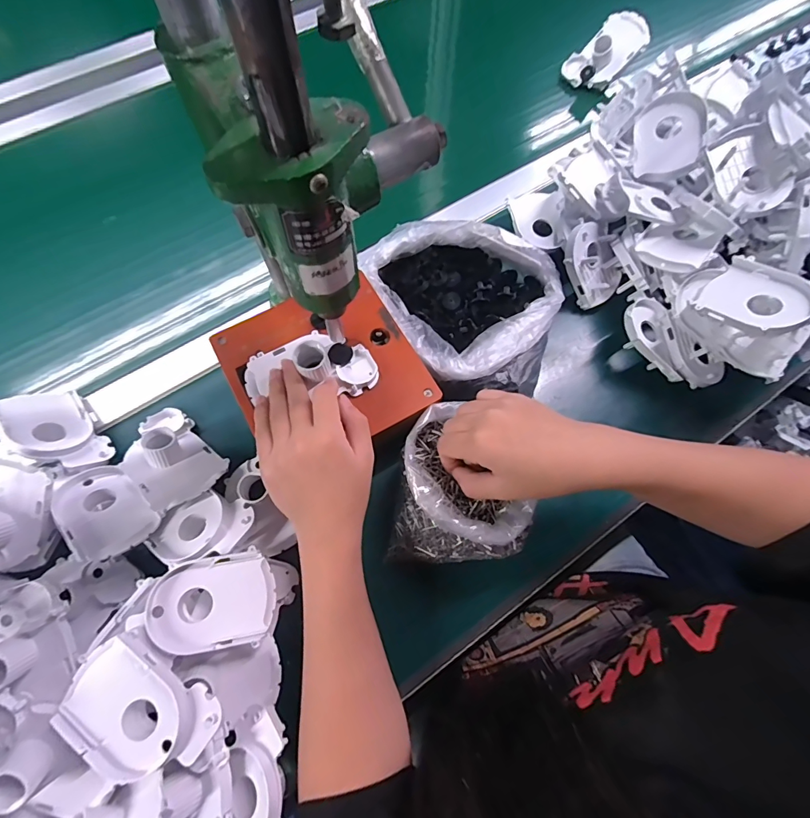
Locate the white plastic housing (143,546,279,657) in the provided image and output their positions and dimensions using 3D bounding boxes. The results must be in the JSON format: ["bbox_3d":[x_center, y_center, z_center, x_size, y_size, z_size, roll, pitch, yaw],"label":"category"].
[{"bbox_3d":[-0.144,0.144,0.317,0.084,0.025,0.065,-4,70,-3],"label":"white plastic housing"}]

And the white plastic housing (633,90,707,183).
[{"bbox_3d":[0.284,-0.291,0.453,0.064,0.030,0.081,0,97,33],"label":"white plastic housing"}]

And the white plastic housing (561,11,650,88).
[{"bbox_3d":[0.275,-0.494,0.579,0.096,0.040,0.071,-42,75,29],"label":"white plastic housing"}]

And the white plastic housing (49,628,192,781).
[{"bbox_3d":[-0.185,0.201,0.284,0.085,0.029,0.067,37,73,12],"label":"white plastic housing"}]

